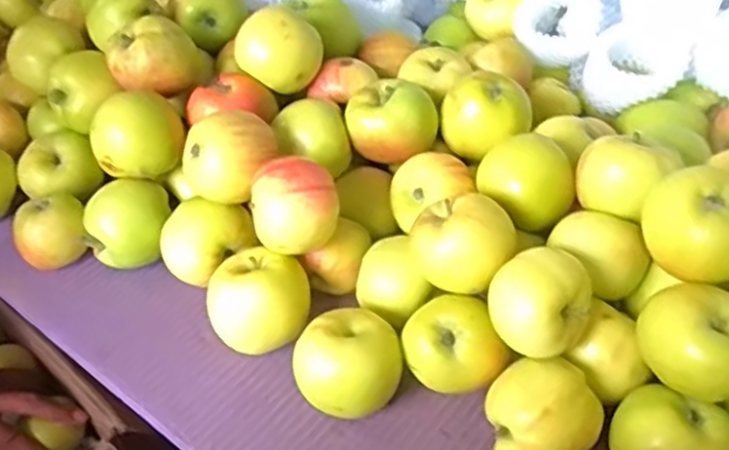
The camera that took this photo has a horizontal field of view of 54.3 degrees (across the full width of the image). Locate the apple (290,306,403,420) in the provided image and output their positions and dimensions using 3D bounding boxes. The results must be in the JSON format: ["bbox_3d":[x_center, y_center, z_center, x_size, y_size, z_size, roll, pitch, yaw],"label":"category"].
[{"bbox_3d":[-0.011,0.086,0.439,0.063,0.053,0.056,-6,46,-9],"label":"apple"}]

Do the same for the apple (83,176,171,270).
[{"bbox_3d":[-0.174,-0.002,0.524,0.059,0.049,0.050,-9,46,-11],"label":"apple"}]

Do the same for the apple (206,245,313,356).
[{"bbox_3d":[-0.070,0.052,0.469,0.065,0.061,0.060,-13,47,-16],"label":"apple"}]

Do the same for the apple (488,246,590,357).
[{"bbox_3d":[0.099,0.047,0.408,0.056,0.054,0.052,2,45,-2],"label":"apple"}]

